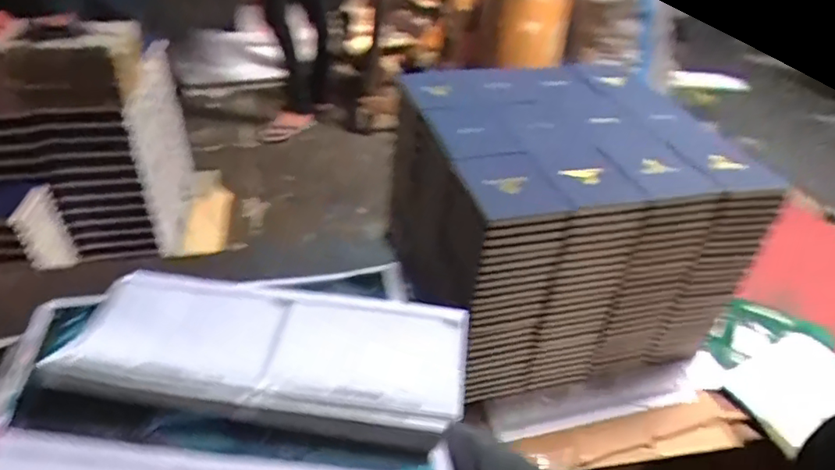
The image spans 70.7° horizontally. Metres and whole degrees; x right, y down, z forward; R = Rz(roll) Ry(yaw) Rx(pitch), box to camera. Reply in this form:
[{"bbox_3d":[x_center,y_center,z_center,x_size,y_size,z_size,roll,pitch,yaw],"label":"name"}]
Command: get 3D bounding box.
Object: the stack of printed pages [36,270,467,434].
[{"bbox_3d":[-0.122,0.100,0.488,0.319,0.049,0.126,6,29,2],"label":"stack of printed pages"}]

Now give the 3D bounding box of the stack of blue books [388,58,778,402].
[{"bbox_3d":[0.292,-0.034,1.351,0.668,0.520,0.531,-9,38,-13],"label":"stack of blue books"}]

